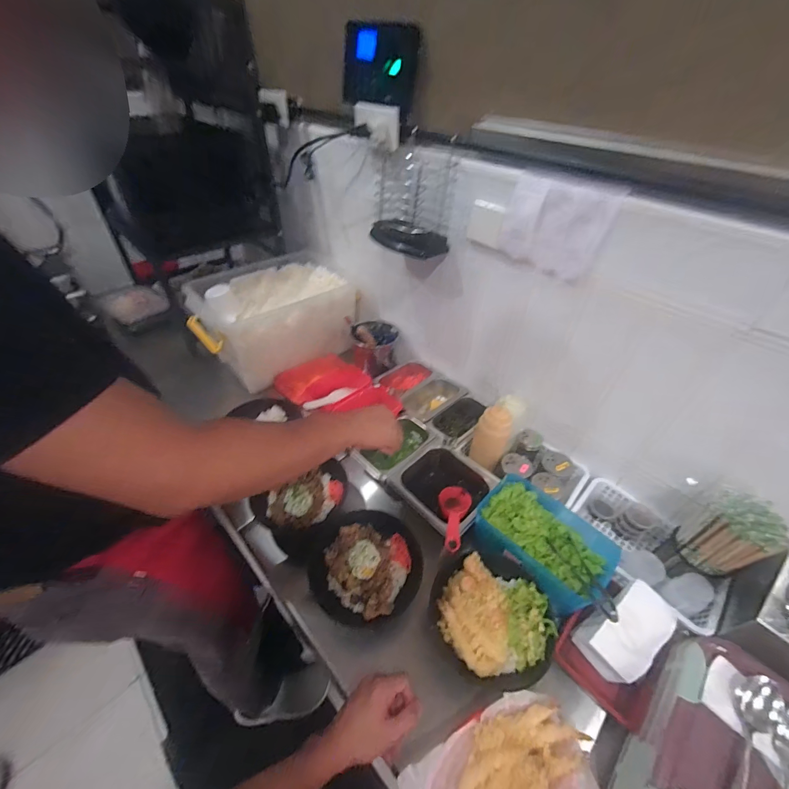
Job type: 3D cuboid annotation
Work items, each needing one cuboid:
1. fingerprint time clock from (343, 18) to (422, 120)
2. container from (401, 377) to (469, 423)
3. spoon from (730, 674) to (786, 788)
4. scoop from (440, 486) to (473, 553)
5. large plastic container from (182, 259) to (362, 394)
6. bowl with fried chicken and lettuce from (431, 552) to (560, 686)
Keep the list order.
[{"bbox_3d":[-0.035,-0.639,0.691,0.175,0.132,0.022,28,43,15],"label":"fingerprint time clock"},{"bbox_3d":[0.092,0.024,0.906,0.173,0.073,0.106,-30,53,-30],"label":"container"},{"bbox_3d":[0.411,0.427,0.412,0.037,0.024,0.187,31,64,25],"label":"spoon"},{"bbox_3d":[0.112,0.231,0.674,0.061,0.031,0.159,13,20,10],"label":"scoop"},{"bbox_3d":[-0.344,-0.225,1.035,0.326,0.197,0.421,33,51,27],"label":"large plastic container"},{"bbox_3d":[0.147,0.337,0.550,0.177,0.049,0.176,-3,44,-7],"label":"bowl with fried chicken and lettuce"}]

